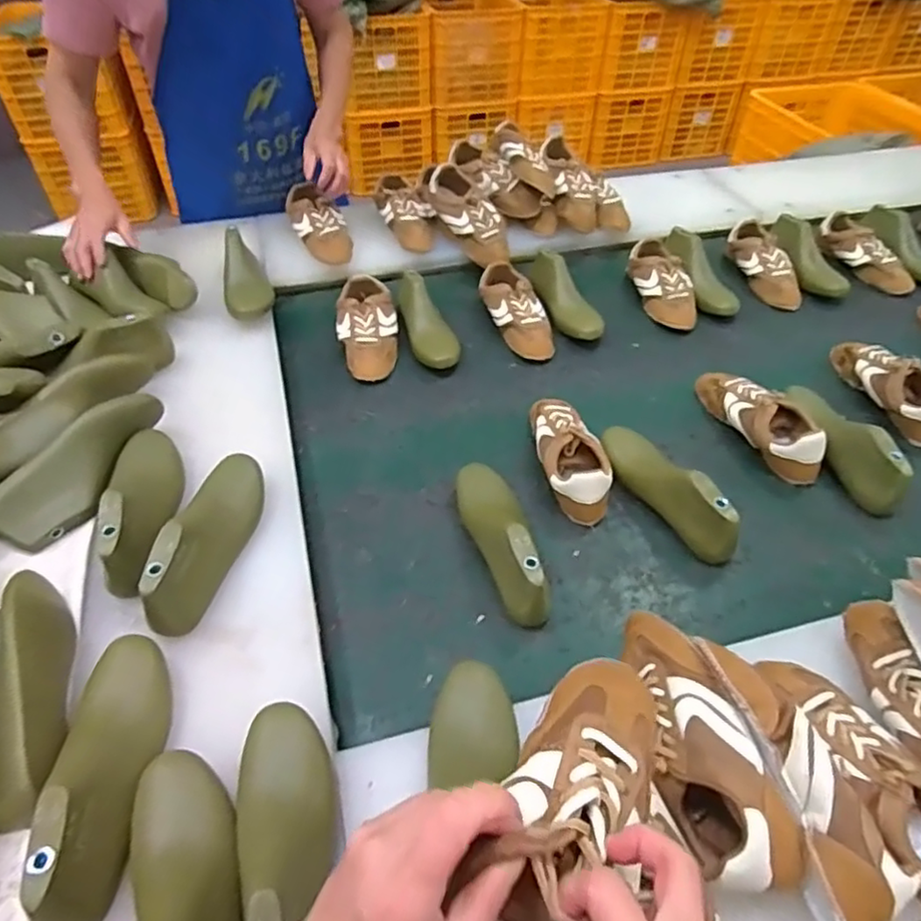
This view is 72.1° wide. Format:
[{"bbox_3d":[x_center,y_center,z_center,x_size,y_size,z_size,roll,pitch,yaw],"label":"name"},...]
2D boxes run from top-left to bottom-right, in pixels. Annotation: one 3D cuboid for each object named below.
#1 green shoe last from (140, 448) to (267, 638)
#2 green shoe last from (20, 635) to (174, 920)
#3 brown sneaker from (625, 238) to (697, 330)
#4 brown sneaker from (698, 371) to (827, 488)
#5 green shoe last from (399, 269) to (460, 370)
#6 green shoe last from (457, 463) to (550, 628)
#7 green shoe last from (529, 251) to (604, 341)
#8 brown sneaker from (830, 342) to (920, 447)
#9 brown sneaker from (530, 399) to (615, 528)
[{"bbox_3d":[-0.268,0.069,0.681,0.075,0.075,0.227,-1,48,-1],"label":"green shoe last"},{"bbox_3d":[-0.286,0.237,0.513,0.073,0.066,0.226,-11,49,-10],"label":"green shoe last"},{"bbox_3d":[0.364,-0.320,1.144,0.092,0.062,0.212,-5,48,-5],"label":"brown sneaker"},{"bbox_3d":[0.425,-0.060,0.897,0.076,0.076,0.218,-15,50,-14],"label":"brown sneaker"},{"bbox_3d":[-0.050,-0.234,1.039,0.081,0.088,0.191,-9,49,-8],"label":"green shoe last"},{"bbox_3d":[0.047,0.083,0.740,0.066,0.081,0.222,-9,49,-8],"label":"green shoe last"},{"bbox_3d":[0.172,-0.283,1.095,0.070,0.069,0.202,-20,51,-17],"label":"green shoe last"},{"bbox_3d":[0.646,-0.111,0.949,0.074,0.080,0.214,-6,48,-5],"label":"brown sneaker"},{"bbox_3d":[0.139,-0.011,0.842,0.078,0.072,0.198,-11,49,-10],"label":"brown sneaker"}]

